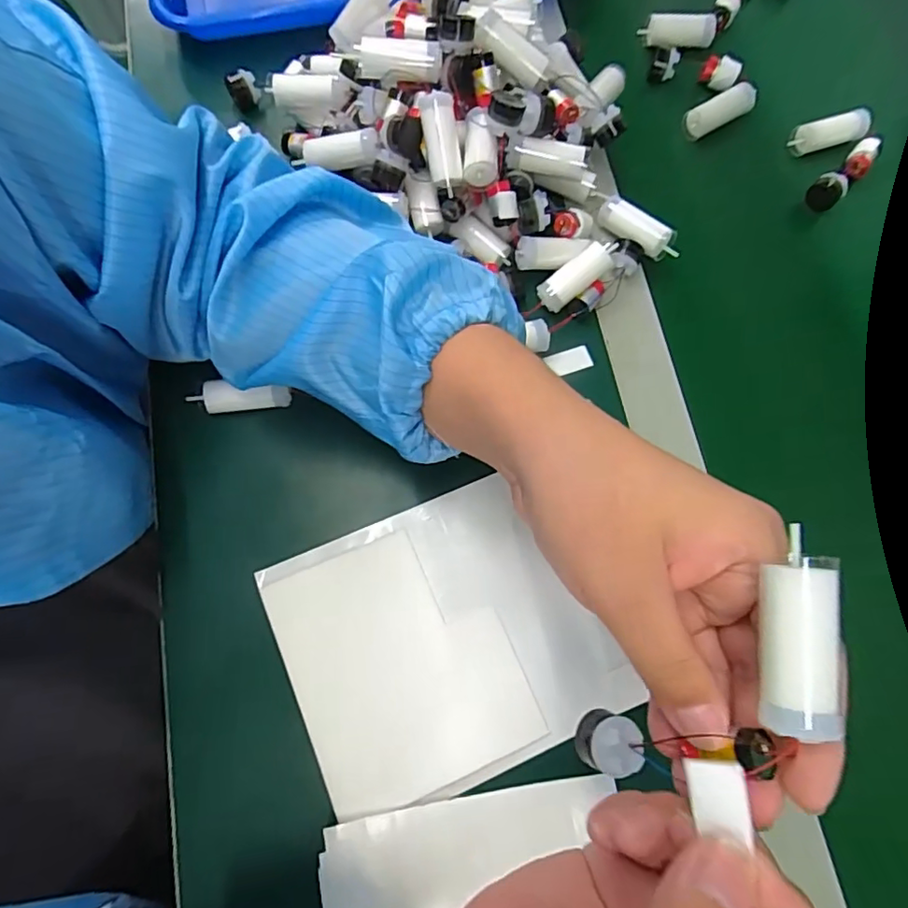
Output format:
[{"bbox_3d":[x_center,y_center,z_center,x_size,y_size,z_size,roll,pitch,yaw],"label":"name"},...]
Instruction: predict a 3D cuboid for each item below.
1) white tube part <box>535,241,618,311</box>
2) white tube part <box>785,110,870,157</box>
[{"bbox_3d":[0.081,-0.117,0.361,0.057,0.016,0.021,-37,78,11],"label":"white tube part"},{"bbox_3d":[0.284,-0.243,0.422,0.063,0.018,0.015,-14,76,-5],"label":"white tube part"}]

